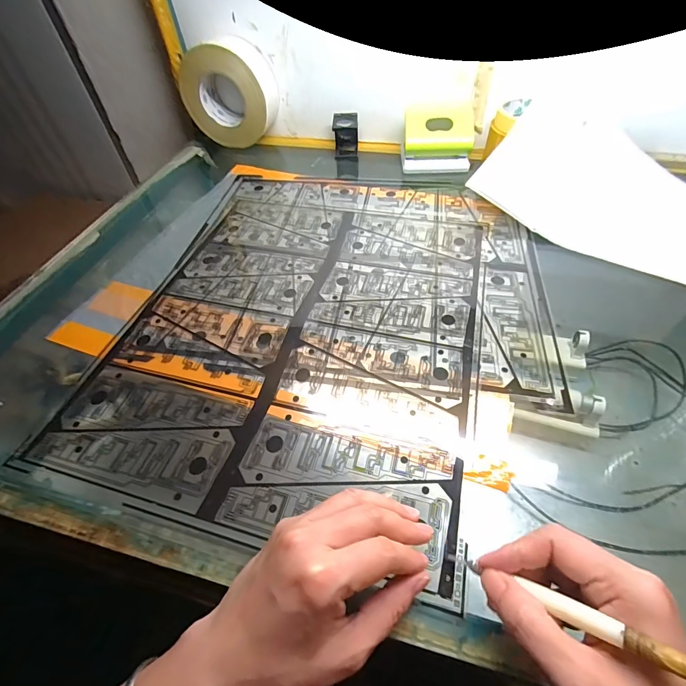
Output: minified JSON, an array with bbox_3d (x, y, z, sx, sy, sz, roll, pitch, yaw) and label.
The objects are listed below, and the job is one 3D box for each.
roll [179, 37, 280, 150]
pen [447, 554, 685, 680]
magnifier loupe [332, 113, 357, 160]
[{"bbox_3d":[-0.177,-0.387,0.580,0.143,0.132,0.067,2,51,6],"label":"roll"},{"bbox_3d":[0.114,0.131,0.172,0.010,0.010,0.150,-48,22,-29],"label":"pen"},{"bbox_3d":[0.005,-0.327,0.584,0.038,0.057,0.035,-1,51,4],"label":"magnifier loupe"}]

